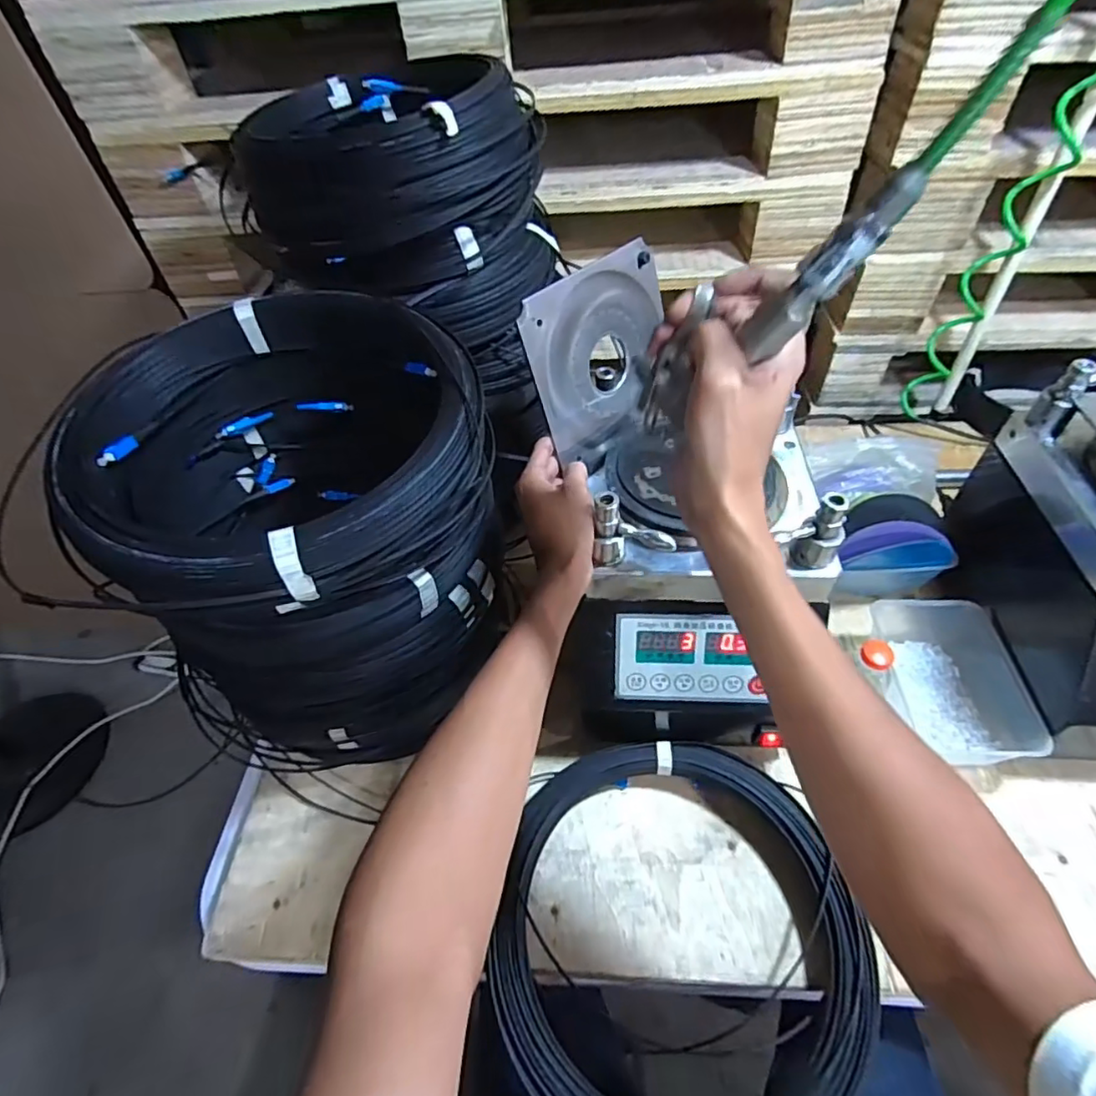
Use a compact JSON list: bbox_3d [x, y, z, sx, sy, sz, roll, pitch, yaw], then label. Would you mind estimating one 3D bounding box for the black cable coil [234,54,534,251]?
[{"bbox_3d":[-0.170,-0.428,0.629,0.294,0.101,0.257,23,57,23],"label":"black cable coil"}]

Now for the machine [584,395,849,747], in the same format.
[{"bbox_3d":[0.145,0.036,0.589,0.208,0.273,0.240,1,51,6],"label":"machine"}]

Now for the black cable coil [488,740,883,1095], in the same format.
[{"bbox_3d":[0.114,0.323,0.500,0.296,0.055,0.302,-3,51,4],"label":"black cable coil"}]

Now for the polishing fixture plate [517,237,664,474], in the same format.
[{"bbox_3d":[0.055,-0.174,0.544,0.165,0.161,0.011,-38,34,-24],"label":"polishing fixture plate"}]

